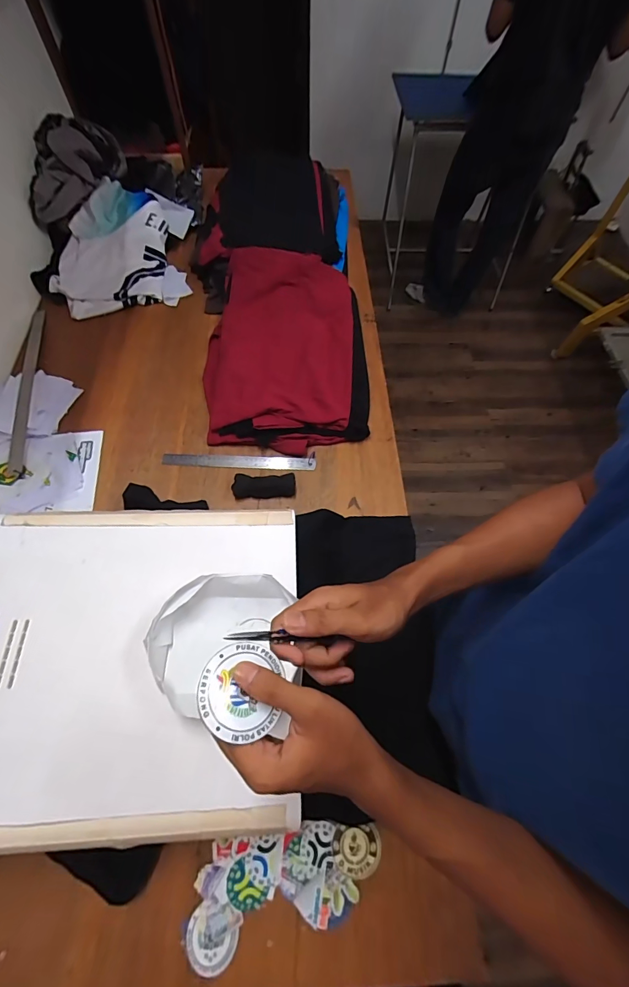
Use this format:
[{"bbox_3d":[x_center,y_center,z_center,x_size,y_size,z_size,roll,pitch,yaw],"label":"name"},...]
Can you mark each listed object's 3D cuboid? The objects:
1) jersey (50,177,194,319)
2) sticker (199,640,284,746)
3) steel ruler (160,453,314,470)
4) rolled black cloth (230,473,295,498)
[{"bbox_3d":[-0.514,-0.661,1.040,0.380,0.110,0.340,-14,64,-9],"label":"jersey"},{"bbox_3d":[-0.055,0.146,0.291,0.061,0.005,0.063,12,60,-21],"label":"sticker"},{"bbox_3d":[-0.159,-0.068,0.830,0.319,0.007,0.031,2,65,-1],"label":"steel ruler"},{"bbox_3d":[-0.103,-0.017,0.794,0.123,0.025,0.046,-2,63,-3],"label":"rolled black cloth"}]

